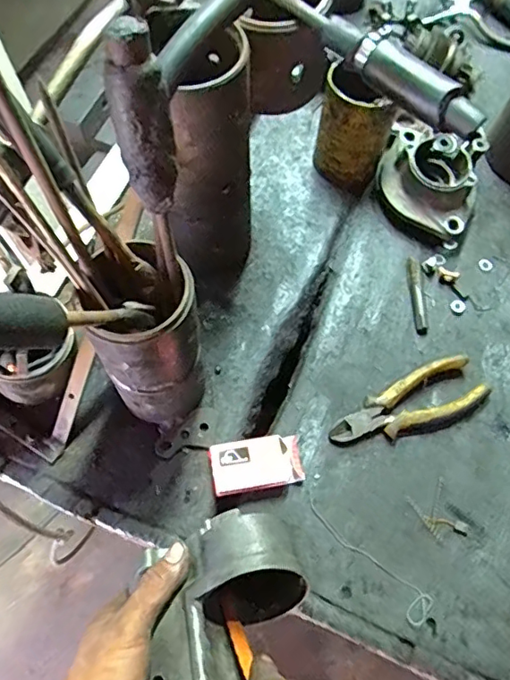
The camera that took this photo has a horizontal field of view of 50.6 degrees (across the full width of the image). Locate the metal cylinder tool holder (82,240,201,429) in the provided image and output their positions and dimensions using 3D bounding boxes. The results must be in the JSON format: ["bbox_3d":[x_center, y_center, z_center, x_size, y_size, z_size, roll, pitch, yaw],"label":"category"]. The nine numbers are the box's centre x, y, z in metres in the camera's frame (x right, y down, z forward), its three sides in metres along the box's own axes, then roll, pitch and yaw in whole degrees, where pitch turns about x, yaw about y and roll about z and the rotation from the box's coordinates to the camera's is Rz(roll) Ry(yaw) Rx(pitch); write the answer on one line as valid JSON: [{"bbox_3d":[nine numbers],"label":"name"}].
[{"bbox_3d":[-0.077,0.009,0.428,0.067,0.179,0.079,18,68,9],"label":"metal cylinder tool holder"}]

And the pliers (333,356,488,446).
[{"bbox_3d":[0.143,0.061,0.504,0.151,0.015,0.054,-19,67,-7],"label":"pliers"}]

